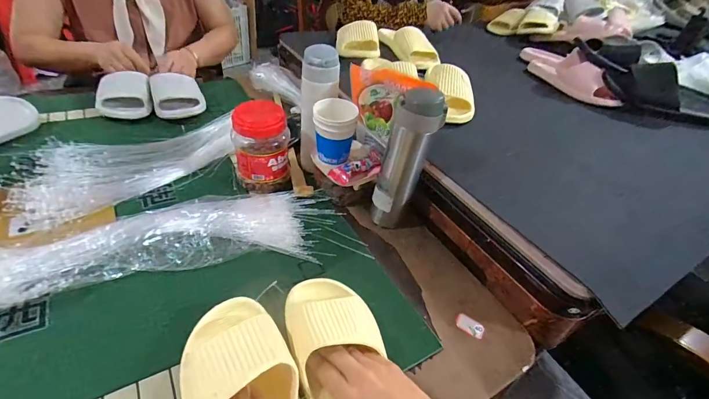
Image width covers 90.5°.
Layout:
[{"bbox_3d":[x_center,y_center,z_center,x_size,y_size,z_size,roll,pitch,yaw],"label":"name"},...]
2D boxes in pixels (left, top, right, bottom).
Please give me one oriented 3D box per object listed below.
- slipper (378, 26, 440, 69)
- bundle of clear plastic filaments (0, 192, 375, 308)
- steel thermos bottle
[{"bbox_3d":[0.141,-0.430,0.948,0.084,0.059,0.222,-16,46,-25],"label":"slipper"},{"bbox_3d":[-0.257,0.050,0.482,0.506,0.057,0.142,-8,43,-17],"label":"bundle of clear plastic filaments"},{"bbox_3d":[0.078,-0.052,0.541,0.074,0.222,0.060,16,42,10],"label":"steel thermos bottle"}]

